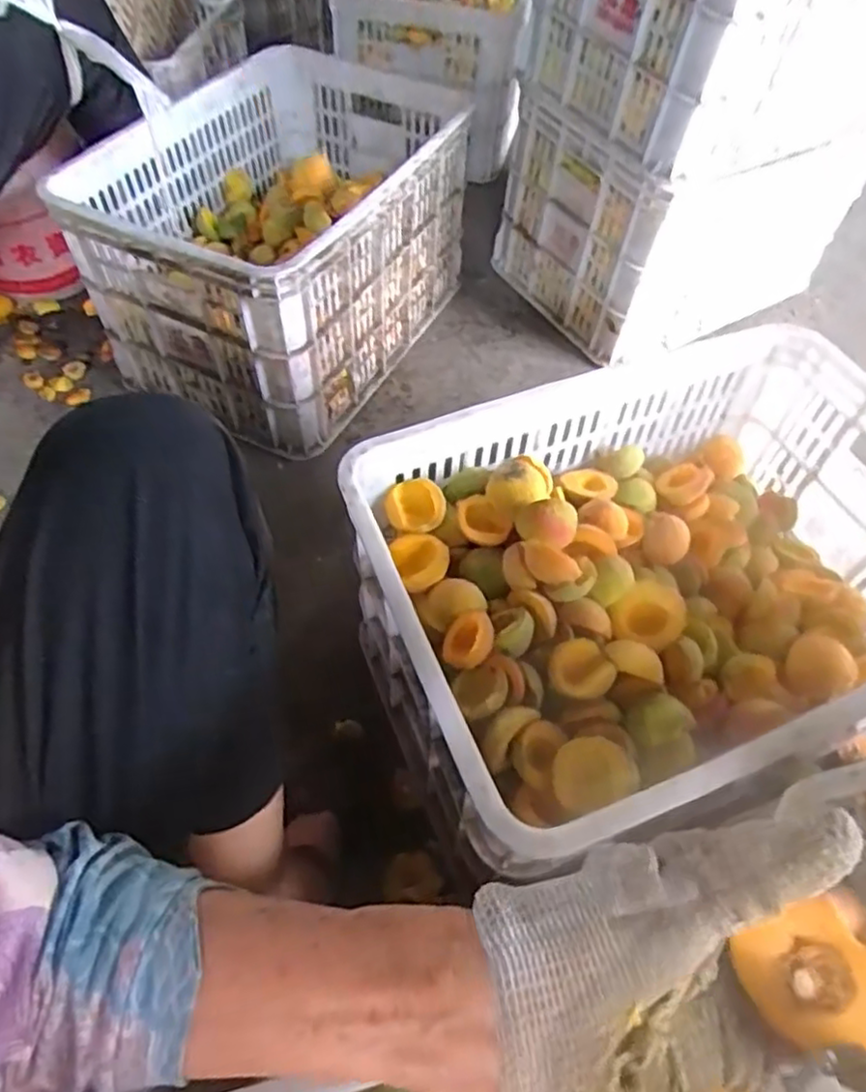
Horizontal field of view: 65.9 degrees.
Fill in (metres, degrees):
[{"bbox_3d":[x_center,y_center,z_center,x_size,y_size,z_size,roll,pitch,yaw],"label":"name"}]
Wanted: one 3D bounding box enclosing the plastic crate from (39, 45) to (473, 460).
[{"bbox_3d":[-0.195,-0.446,0.966,0.350,0.287,0.544,23,58,12],"label":"plastic crate"}]

